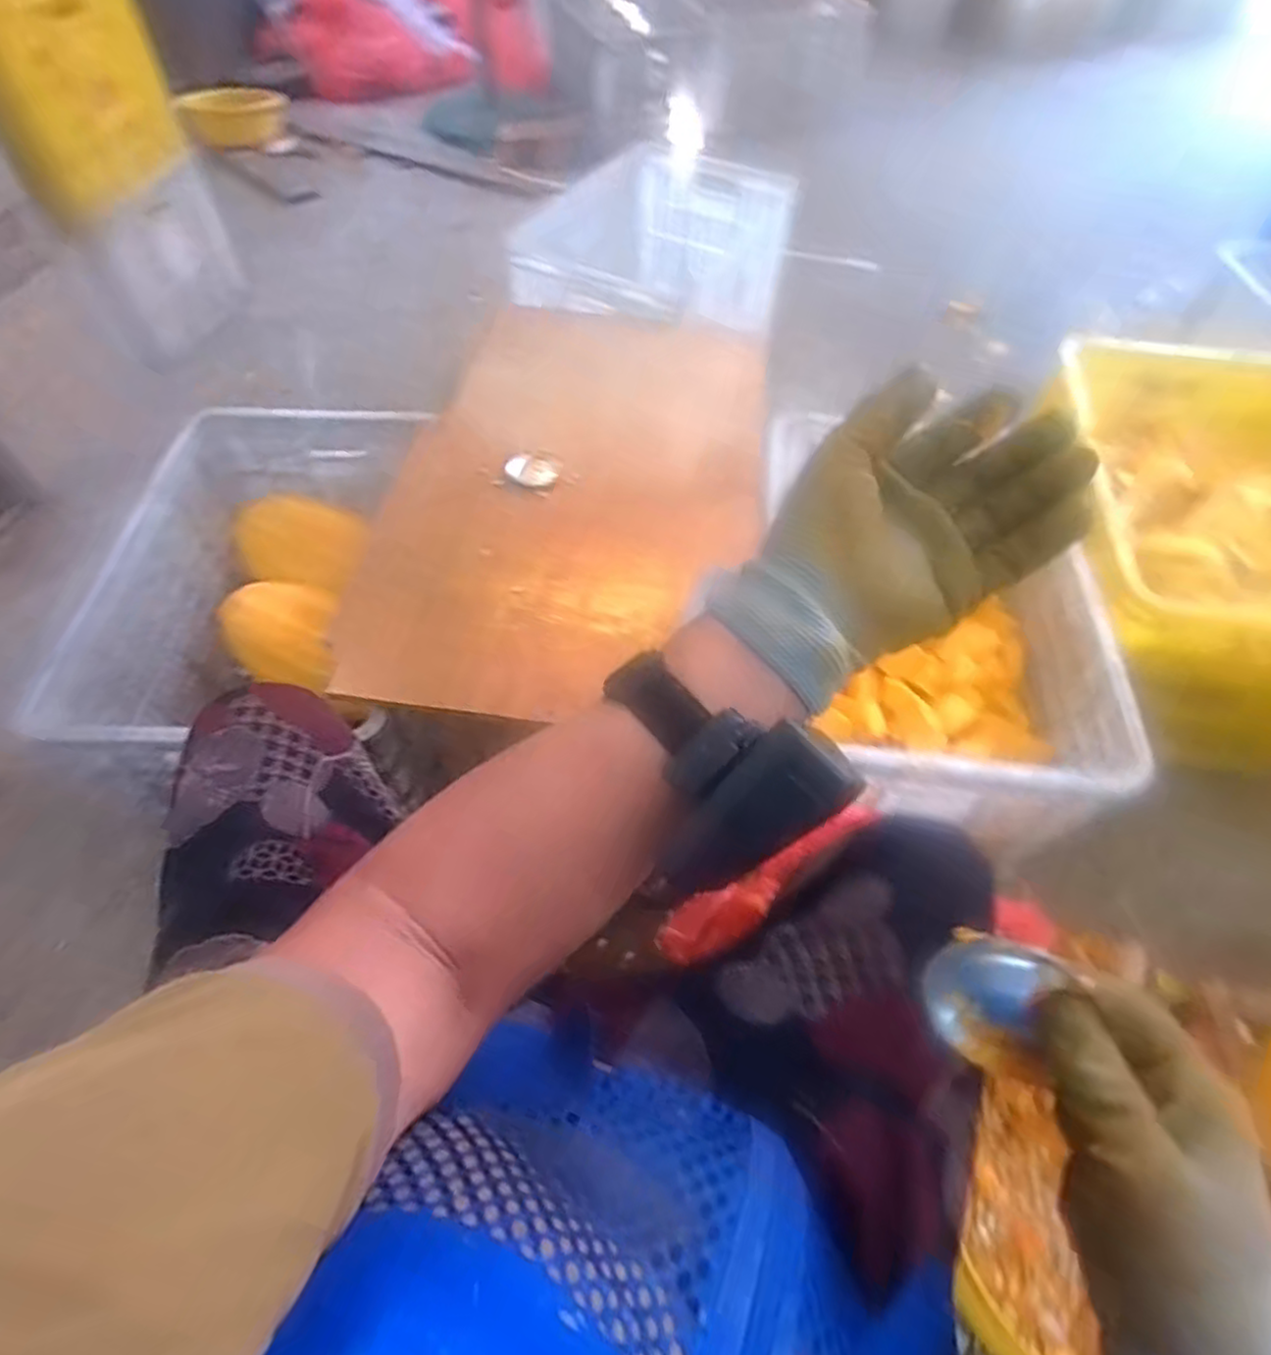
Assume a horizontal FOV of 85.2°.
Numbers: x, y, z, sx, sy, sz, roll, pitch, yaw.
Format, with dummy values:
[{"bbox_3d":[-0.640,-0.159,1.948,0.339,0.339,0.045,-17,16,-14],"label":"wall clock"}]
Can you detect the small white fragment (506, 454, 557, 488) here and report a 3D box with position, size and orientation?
[{"bbox_3d":[-0.128,-0.253,0.849,0.062,0.009,0.049,20,59,9],"label":"small white fragment"}]

